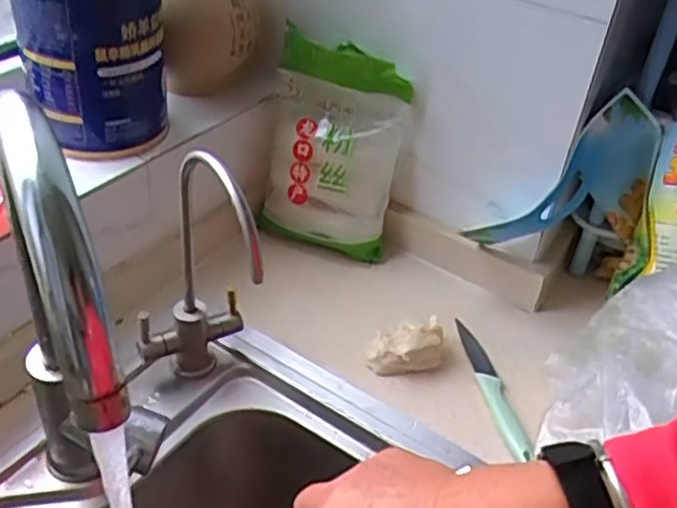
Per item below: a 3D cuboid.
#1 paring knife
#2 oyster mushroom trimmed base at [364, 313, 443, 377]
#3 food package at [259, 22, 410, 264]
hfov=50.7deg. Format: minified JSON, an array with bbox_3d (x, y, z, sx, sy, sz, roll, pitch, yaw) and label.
[{"bbox_3d":[0.142,0.123,0.666,0.025,0.011,0.162,-4,40,-13],"label":"paring knife"},{"bbox_3d":[0.064,0.084,0.672,0.071,0.044,0.042,-1,39,-9],"label":"oyster mushroom trimmed base"},{"bbox_3d":[-0.009,-0.110,0.756,0.144,0.220,0.051,18,23,16],"label":"food package"}]

